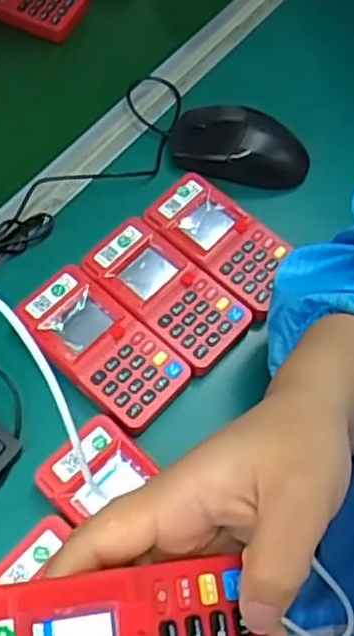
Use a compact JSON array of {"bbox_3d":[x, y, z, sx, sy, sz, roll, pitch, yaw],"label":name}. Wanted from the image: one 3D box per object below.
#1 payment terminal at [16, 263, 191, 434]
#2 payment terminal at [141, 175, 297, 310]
[{"bbox_3d":[-0.051,0.017,0.471,0.119,0.020,0.063,41,68,17],"label":"payment terminal"},{"bbox_3d":[0.035,-0.062,0.518,0.110,0.018,0.061,41,68,17],"label":"payment terminal"}]

